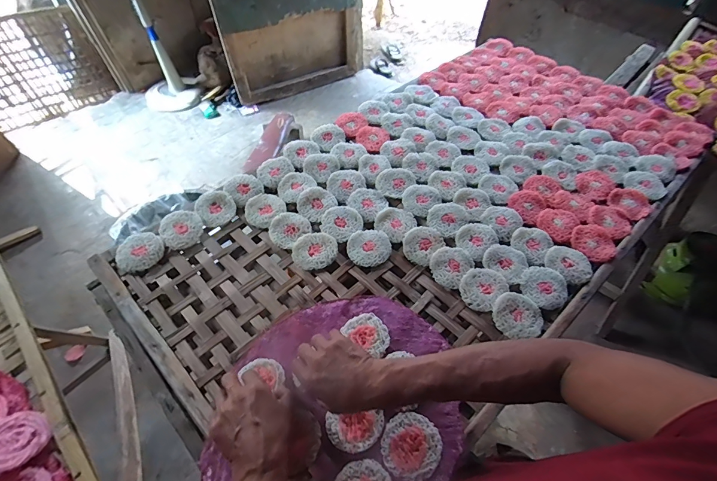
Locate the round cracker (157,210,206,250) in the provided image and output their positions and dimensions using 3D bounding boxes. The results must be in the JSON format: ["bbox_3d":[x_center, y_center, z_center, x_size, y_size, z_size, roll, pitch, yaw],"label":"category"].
[{"bbox_3d":[-0.334,-0.023,0.685,0.073,0.022,0.082,-34,62,-20],"label":"round cracker"}]

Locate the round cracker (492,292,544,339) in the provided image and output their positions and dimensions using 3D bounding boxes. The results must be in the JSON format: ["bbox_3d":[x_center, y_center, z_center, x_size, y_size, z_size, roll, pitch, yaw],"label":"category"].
[{"bbox_3d":[0.259,0.121,0.590,0.079,0.008,0.072,2,63,-5],"label":"round cracker"}]

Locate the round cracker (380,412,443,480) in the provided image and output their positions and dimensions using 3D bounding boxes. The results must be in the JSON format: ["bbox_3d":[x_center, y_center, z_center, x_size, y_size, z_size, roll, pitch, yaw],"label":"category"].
[{"bbox_3d":[0.071,0.275,0.488,0.076,0.007,0.078,-1,56,1],"label":"round cracker"}]

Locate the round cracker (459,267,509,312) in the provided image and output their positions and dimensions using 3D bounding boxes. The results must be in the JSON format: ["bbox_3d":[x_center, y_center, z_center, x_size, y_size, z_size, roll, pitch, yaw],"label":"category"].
[{"bbox_3d":[0.212,0.081,0.625,0.079,0.013,0.068,-39,63,-22],"label":"round cracker"}]

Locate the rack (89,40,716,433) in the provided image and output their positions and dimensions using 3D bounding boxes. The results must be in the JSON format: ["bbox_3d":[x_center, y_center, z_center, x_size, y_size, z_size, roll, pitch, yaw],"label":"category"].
[{"bbox_3d":[0.162,-0.094,0.735,1.140,0.033,0.609,-36,62,-21],"label":"rack"}]

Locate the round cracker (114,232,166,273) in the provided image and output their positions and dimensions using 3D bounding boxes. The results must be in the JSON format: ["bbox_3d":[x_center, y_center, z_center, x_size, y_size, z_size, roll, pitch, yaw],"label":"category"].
[{"bbox_3d":[-0.396,0.020,0.658,0.078,0.018,0.078,-1,56,1],"label":"round cracker"}]

